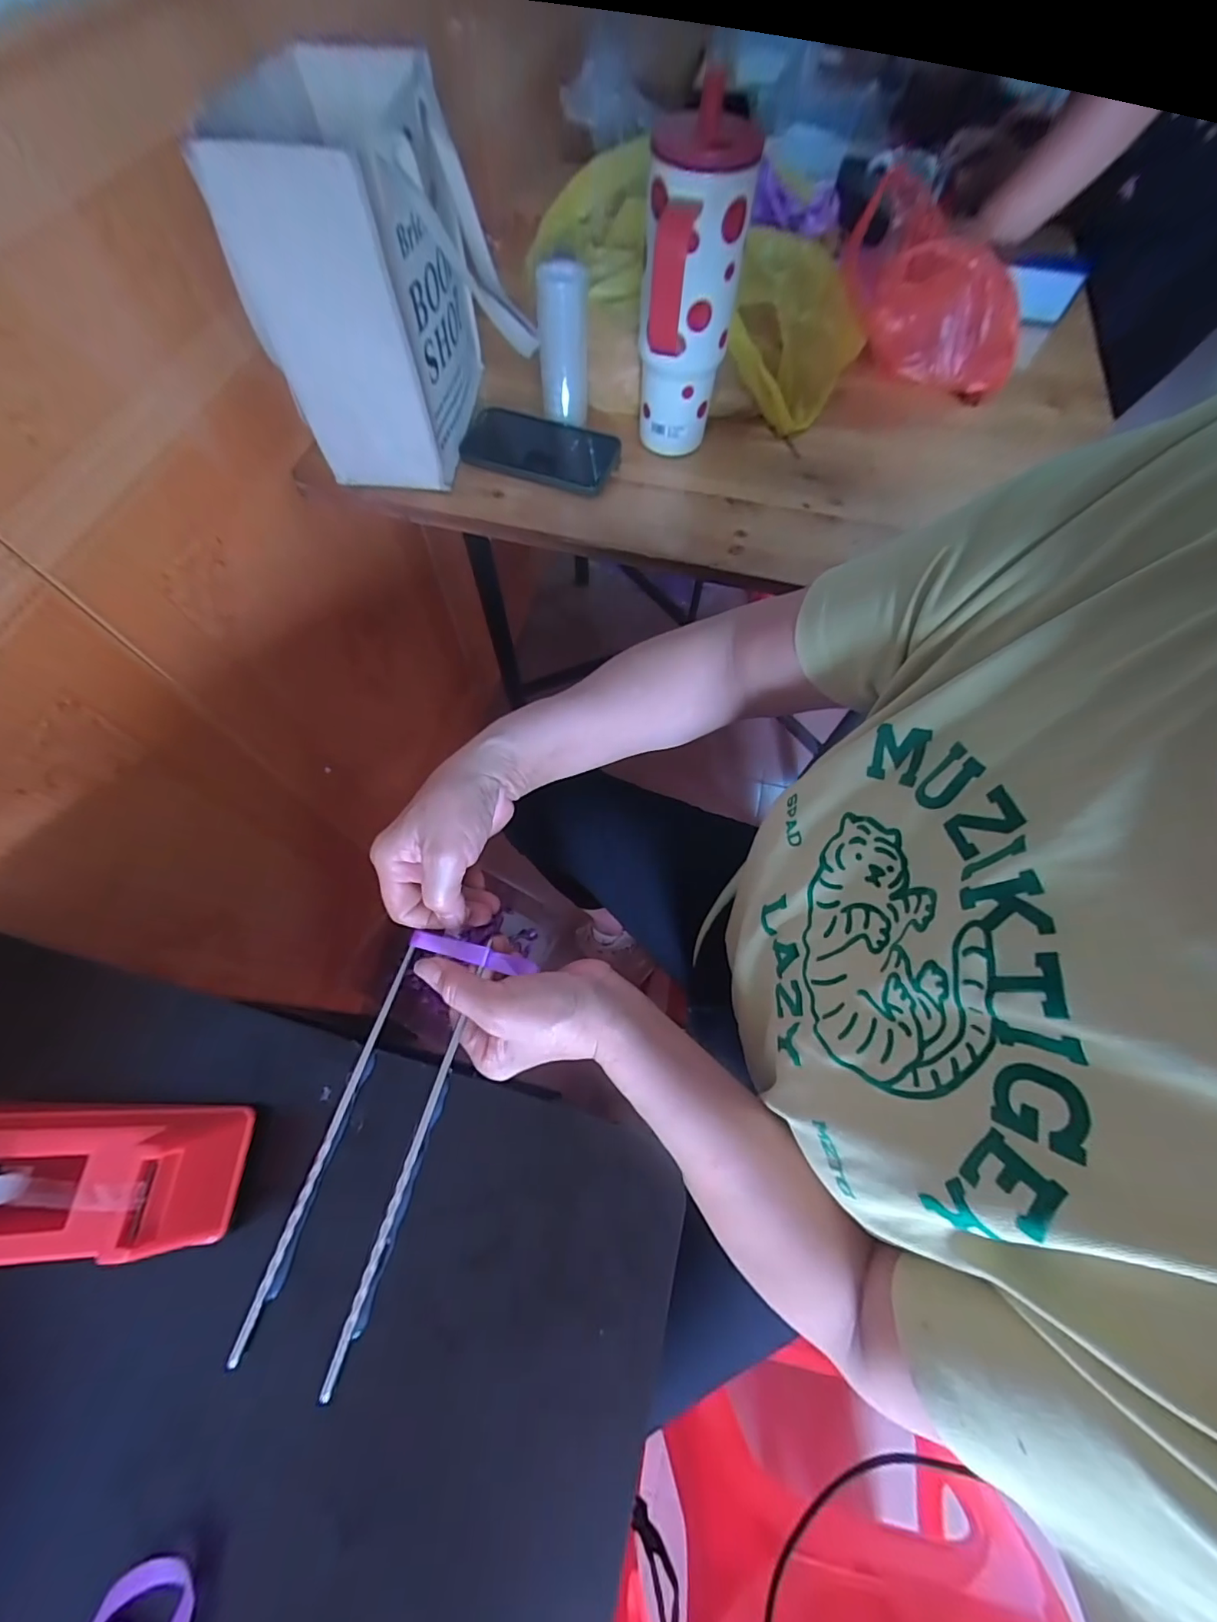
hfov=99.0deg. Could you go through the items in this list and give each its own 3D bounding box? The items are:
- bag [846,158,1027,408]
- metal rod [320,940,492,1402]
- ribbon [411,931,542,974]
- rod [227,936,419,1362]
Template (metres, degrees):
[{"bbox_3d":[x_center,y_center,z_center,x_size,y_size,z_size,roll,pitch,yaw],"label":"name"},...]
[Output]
[{"bbox_3d":[0.372,-0.578,0.583,0.205,0.122,0.117,30,69,11],"label":"bag"},{"bbox_3d":[-0.107,0.184,0.295,0.007,0.010,0.220,15,66,5],"label":"metal rod"},{"bbox_3d":[-0.086,0.092,0.334,0.081,0.007,0.012,15,66,-6],"label":"ribbon"},{"bbox_3d":[-0.155,0.179,0.295,0.006,0.004,0.203,15,66,5],"label":"rod"}]

